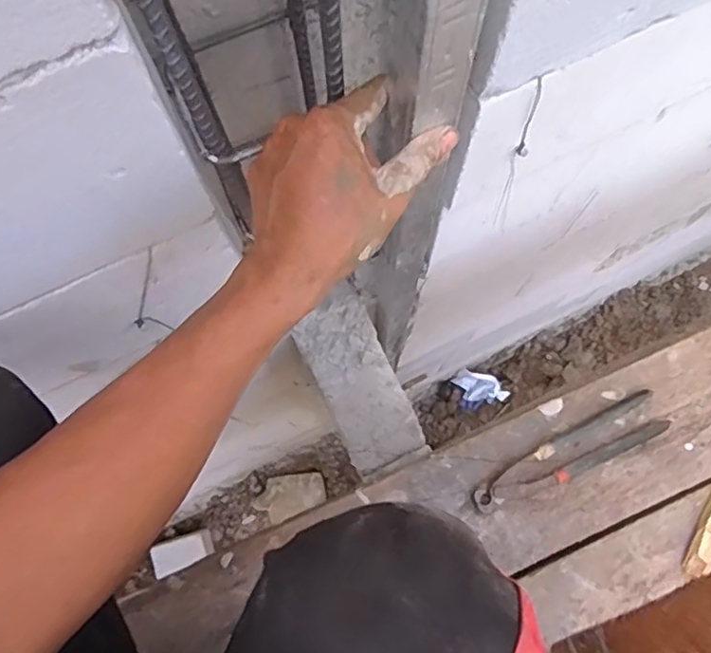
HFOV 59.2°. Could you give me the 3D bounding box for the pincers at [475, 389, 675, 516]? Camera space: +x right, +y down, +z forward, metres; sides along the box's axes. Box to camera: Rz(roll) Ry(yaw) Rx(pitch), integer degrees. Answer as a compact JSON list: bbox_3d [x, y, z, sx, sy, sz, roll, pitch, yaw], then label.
[{"bbox_3d":[0.218,0.130,0.641,0.215,0.018,0.048,-25,78,-5],"label":"pincers"}]

